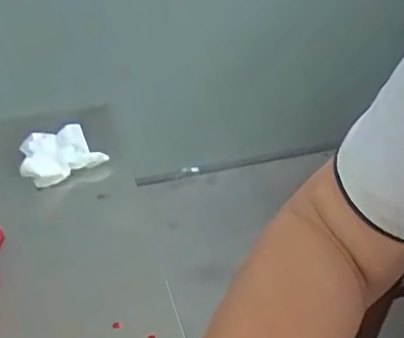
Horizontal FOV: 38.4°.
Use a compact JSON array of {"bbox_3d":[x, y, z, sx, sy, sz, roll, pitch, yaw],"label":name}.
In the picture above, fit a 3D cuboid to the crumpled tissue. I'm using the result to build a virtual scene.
[{"bbox_3d":[-0.148,-0.019,0.591,0.080,0.023,0.095,-17,29,-22],"label":"crumpled tissue"}]

